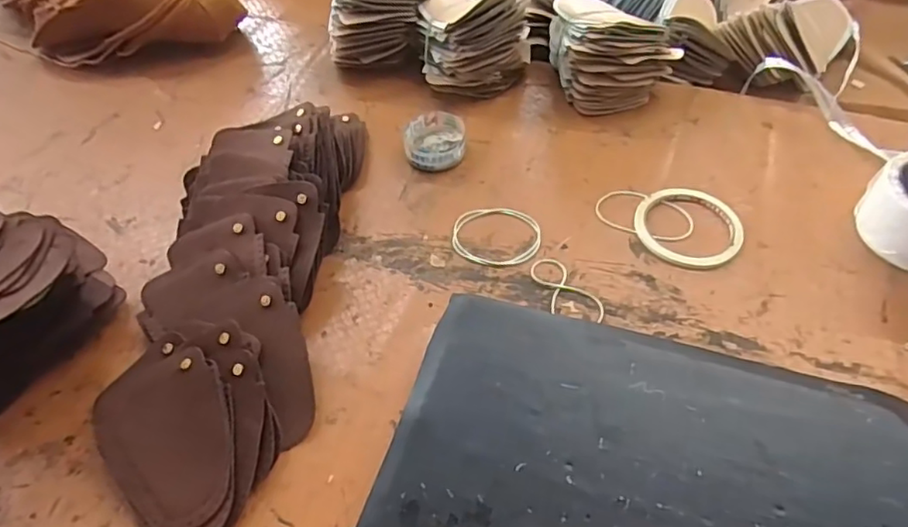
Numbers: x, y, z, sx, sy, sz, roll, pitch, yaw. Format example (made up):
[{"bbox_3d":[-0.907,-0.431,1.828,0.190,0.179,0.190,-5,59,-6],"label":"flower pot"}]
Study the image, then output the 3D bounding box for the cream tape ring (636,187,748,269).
[{"bbox_3d":[0.216,-0.035,0.544,0.094,0.007,0.094,-2,51,3],"label":"cream tape ring"}]

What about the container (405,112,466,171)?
[{"bbox_3d":[-0.020,-0.128,0.622,0.061,0.023,0.070,-11,51,-4],"label":"container"}]

